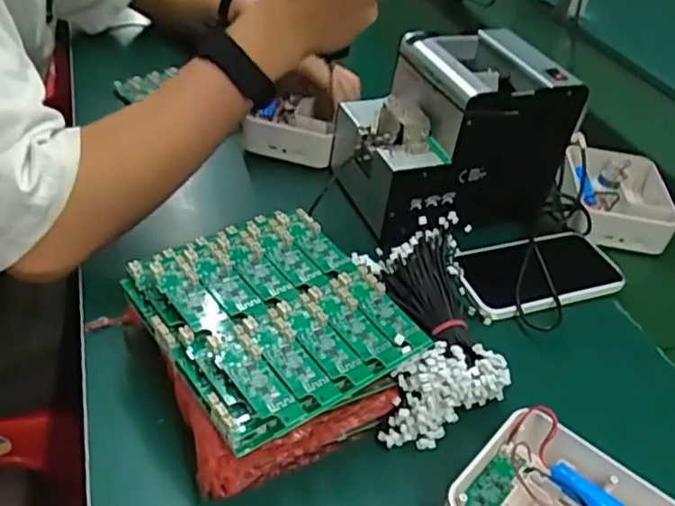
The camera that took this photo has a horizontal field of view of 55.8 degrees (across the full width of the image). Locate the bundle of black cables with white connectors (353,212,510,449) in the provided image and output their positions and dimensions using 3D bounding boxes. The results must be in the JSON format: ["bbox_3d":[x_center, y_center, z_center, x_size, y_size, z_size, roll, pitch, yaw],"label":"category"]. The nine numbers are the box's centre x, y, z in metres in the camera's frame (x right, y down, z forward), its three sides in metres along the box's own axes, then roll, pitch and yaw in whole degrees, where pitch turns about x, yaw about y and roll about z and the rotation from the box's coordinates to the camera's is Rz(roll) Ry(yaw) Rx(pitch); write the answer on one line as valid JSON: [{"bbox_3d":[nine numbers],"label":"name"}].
[{"bbox_3d":[0.066,0.053,0.466,0.091,0.076,0.157,-2,40,-11],"label":"bundle of black cables with white connectors"}]

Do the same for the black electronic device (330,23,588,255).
[{"bbox_3d":[0.106,-0.116,0.602,0.182,0.137,0.138,-11,43,-21],"label":"black electronic device"}]

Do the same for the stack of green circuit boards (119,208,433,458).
[{"bbox_3d":[-0.039,0.037,0.401,0.131,0.031,0.149,-22,47,-31],"label":"stack of green circuit boards"}]

